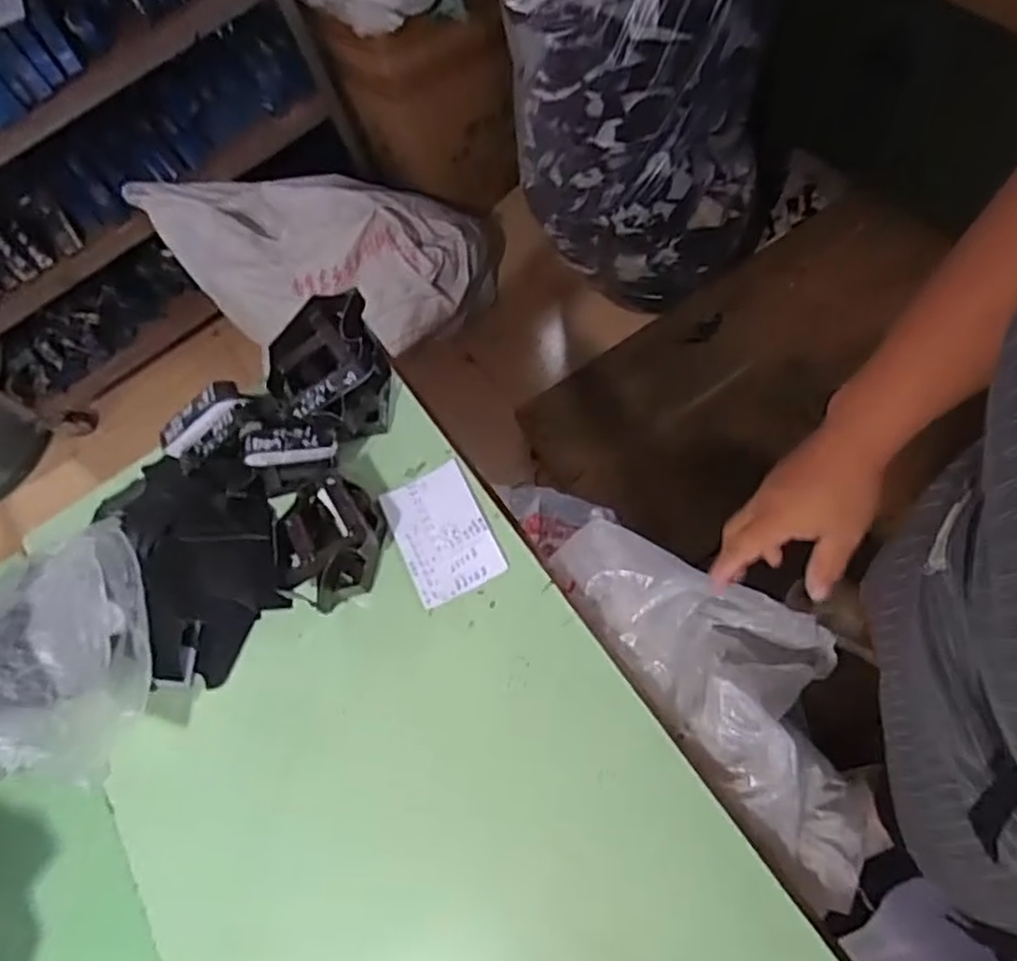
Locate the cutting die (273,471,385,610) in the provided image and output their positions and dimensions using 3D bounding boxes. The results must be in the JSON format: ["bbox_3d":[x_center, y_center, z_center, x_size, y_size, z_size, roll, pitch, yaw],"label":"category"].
[{"bbox_3d":[-0.206,0.069,0.814,0.123,0.055,0.151,16,65,10],"label":"cutting die"}]

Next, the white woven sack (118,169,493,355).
[{"bbox_3d":[-0.427,-0.572,1.738,0.818,0.268,0.375,5,63,-9],"label":"white woven sack"}]

